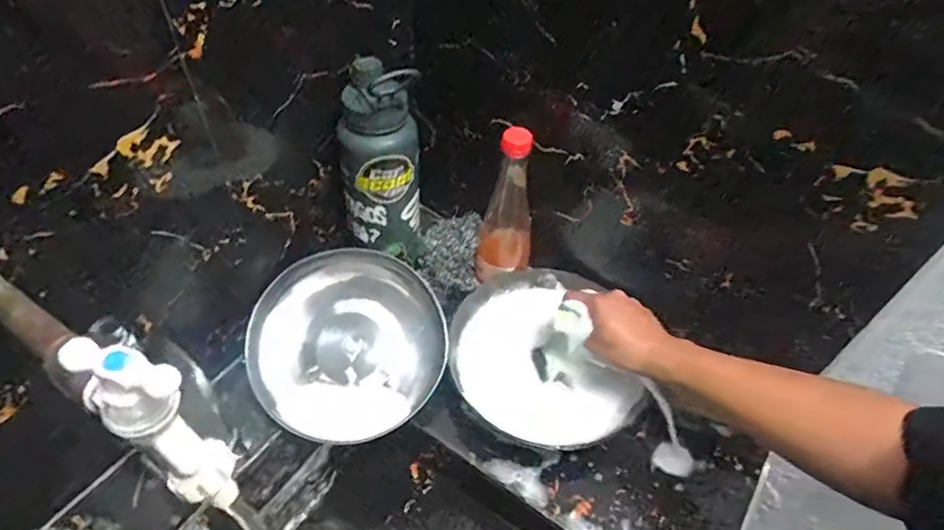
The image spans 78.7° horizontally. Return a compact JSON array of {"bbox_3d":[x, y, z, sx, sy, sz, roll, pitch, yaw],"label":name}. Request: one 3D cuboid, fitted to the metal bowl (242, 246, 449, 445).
[{"bbox_3d":[-0.145,0.093,0.682,0.223,0.075,0.216,-3,84,-8],"label":"metal bowl"}]

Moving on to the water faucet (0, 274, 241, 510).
[{"bbox_3d":[-0.236,0.025,0.312,0.258,0.091,0.029,30,53,20],"label":"water faucet"}]

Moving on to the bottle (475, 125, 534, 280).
[{"bbox_3d":[0.046,-0.067,0.702,0.069,0.208,0.063,10,49,4],"label":"bottle"}]

